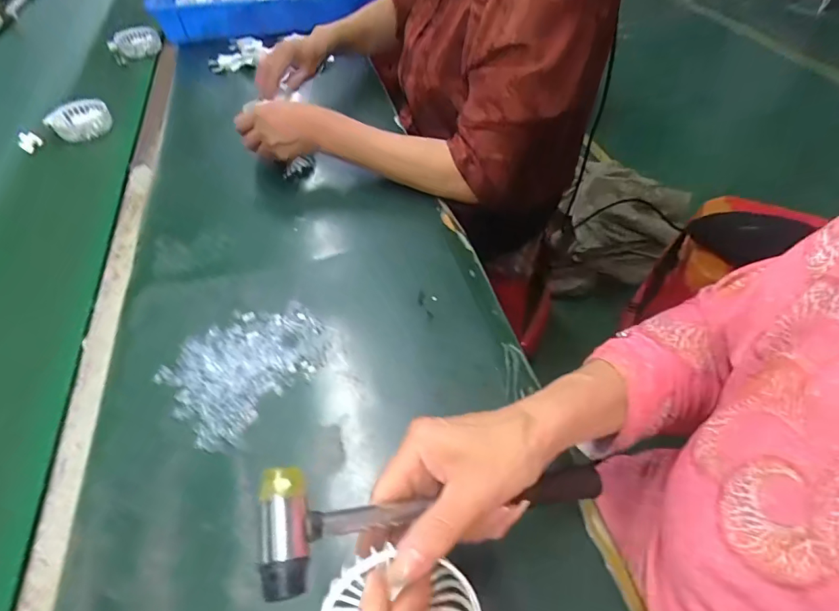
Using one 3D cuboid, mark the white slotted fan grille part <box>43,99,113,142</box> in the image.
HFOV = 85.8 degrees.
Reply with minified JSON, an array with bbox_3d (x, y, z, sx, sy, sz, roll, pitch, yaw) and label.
[{"bbox_3d":[-0.580,-0.315,0.773,0.094,0.039,0.066,-34,56,-23],"label":"white slotted fan grille part"}]

